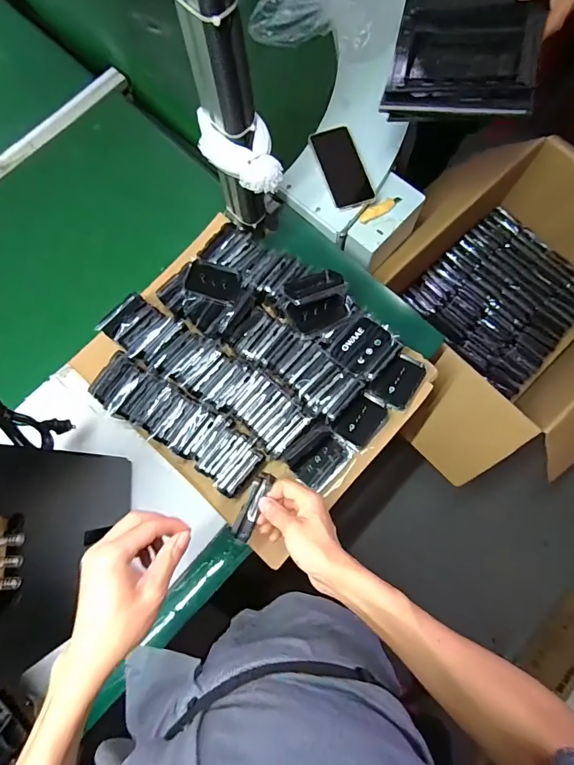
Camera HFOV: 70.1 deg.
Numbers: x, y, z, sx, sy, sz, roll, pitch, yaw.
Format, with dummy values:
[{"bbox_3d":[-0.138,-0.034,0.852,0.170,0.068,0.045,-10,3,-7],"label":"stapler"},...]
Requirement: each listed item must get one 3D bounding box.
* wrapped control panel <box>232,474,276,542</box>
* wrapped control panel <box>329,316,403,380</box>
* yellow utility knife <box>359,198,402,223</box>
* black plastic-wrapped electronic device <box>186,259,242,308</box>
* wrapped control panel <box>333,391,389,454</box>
[{"bbox_3d":[-0.043,0.156,0.513,0.023,0.014,0.087,21,79,6],"label":"wrapped control panel"},{"bbox_3d":[0.120,-0.052,0.625,0.080,0.017,0.084,41,81,9],"label":"wrapped control panel"},{"bbox_3d":[0.173,-0.320,0.755,0.081,0.014,0.022,-26,78,-5],"label":"yellow utility knife"},{"bbox_3d":[-0.118,-0.165,0.665,0.086,0.010,0.059,19,79,5],"label":"black plastic-wrapped electronic device"},{"bbox_3d":[0.118,0.063,0.646,0.054,0.012,0.085,40,81,9],"label":"wrapped control panel"}]

